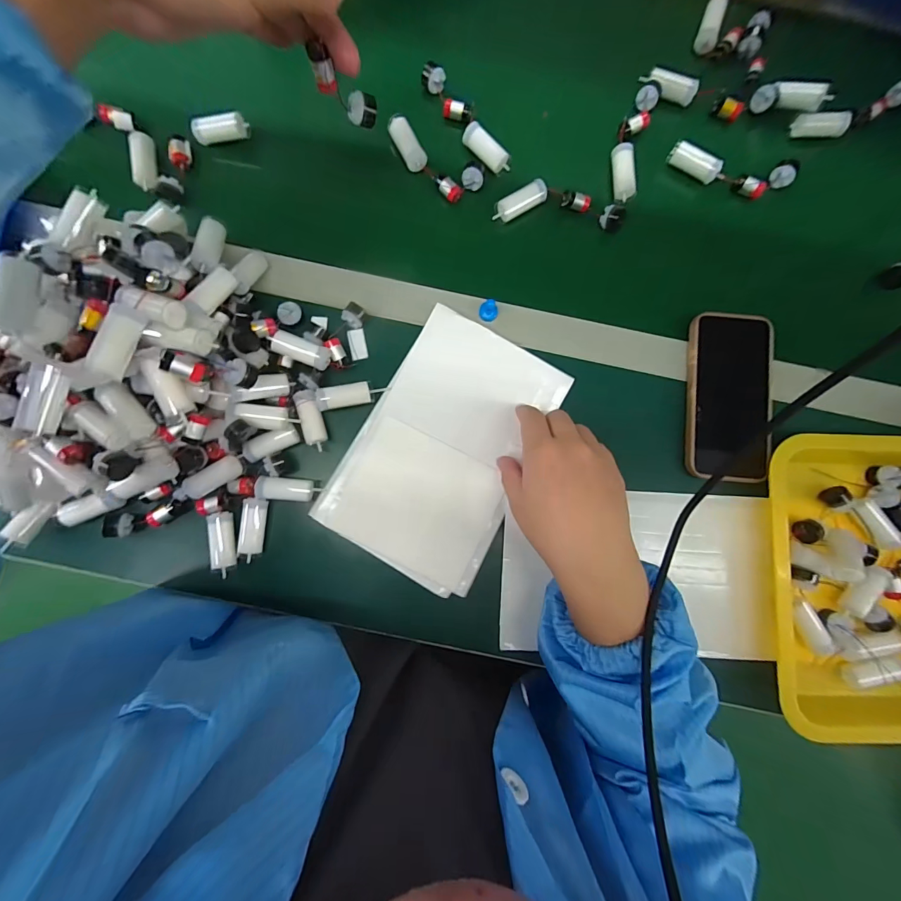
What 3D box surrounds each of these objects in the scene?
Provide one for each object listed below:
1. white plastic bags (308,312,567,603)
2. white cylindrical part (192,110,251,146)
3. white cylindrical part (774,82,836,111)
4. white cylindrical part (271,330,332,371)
[{"bbox_3d":[-0.005,-0.001,0.375,0.153,0.024,0.237,30,84,-2],"label":"white plastic bags"},{"bbox_3d":[-0.228,-0.318,0.387,0.052,0.021,0.016,-7,85,-2],"label":"white cylindrical part"},{"bbox_3d":[0.360,-0.363,0.401,0.050,0.020,0.013,33,84,22],"label":"white cylindrical part"},{"bbox_3d":[-0.135,-0.091,0.358,0.050,0.021,0.022,22,85,1],"label":"white cylindrical part"}]

